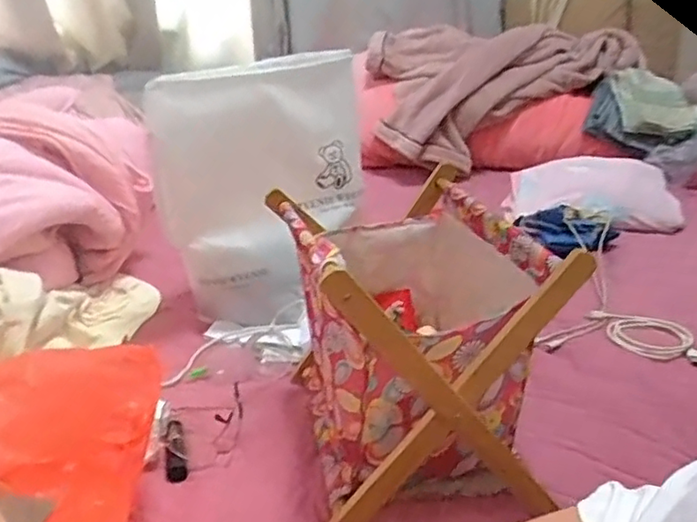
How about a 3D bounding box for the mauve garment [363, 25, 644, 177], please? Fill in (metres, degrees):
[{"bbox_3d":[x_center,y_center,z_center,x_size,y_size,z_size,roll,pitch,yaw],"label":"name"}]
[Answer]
[{"bbox_3d":[0.343,-0.434,1.560,0.576,0.269,0.410,-12,24,-20],"label":"mauve garment"}]

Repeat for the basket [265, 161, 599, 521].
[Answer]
[{"bbox_3d":[0.054,0.066,0.608,0.212,0.219,0.282,-7,23,-8],"label":"basket"}]

